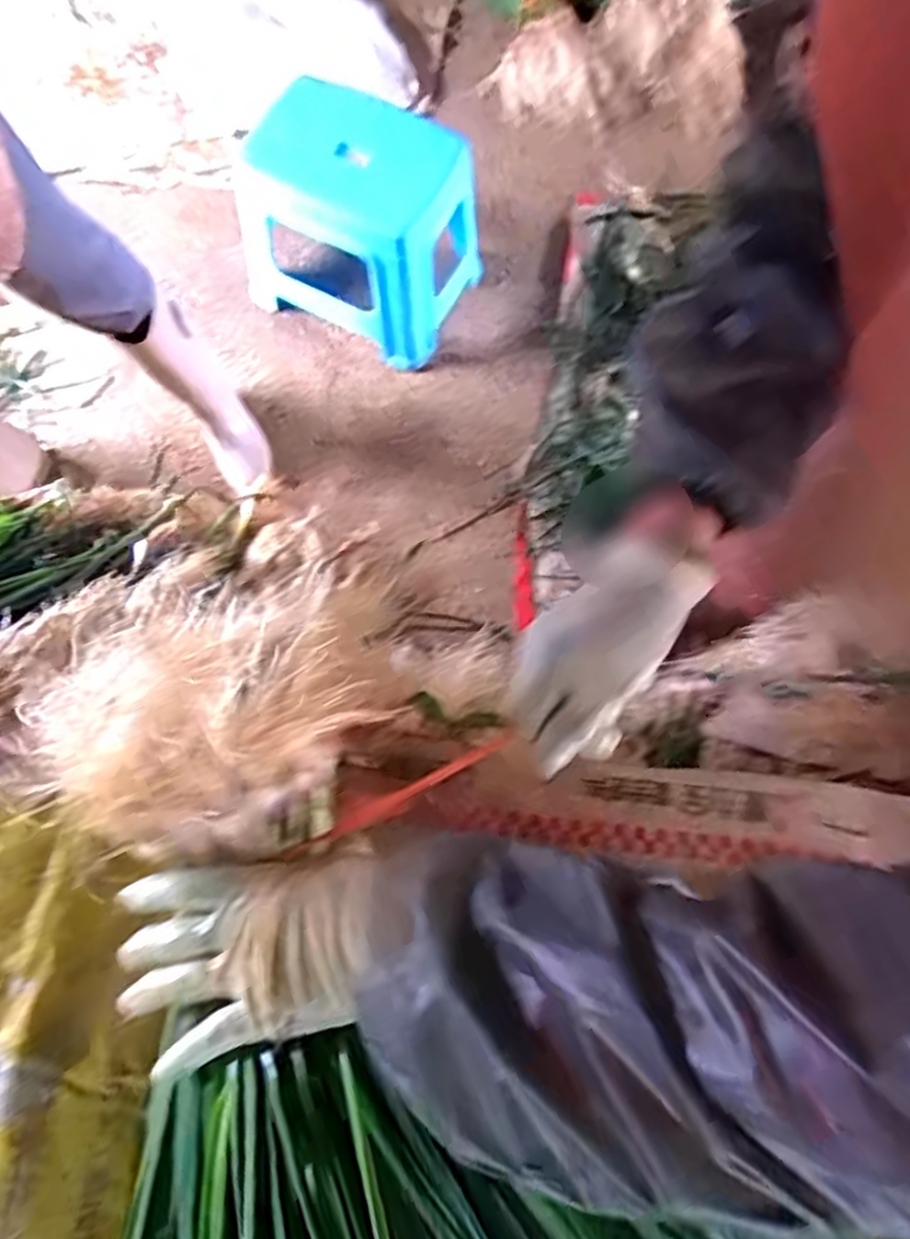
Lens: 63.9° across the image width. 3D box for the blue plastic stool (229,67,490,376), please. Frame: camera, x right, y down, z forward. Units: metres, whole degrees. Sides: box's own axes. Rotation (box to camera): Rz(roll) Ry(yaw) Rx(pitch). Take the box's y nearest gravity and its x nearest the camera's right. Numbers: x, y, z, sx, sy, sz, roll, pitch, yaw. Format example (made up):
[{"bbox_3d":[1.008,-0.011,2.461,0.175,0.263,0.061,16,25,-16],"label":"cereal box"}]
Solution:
[{"bbox_3d":[-0.152,-0.667,1.213,0.361,0.275,0.280,26,76,6],"label":"blue plastic stool"}]

